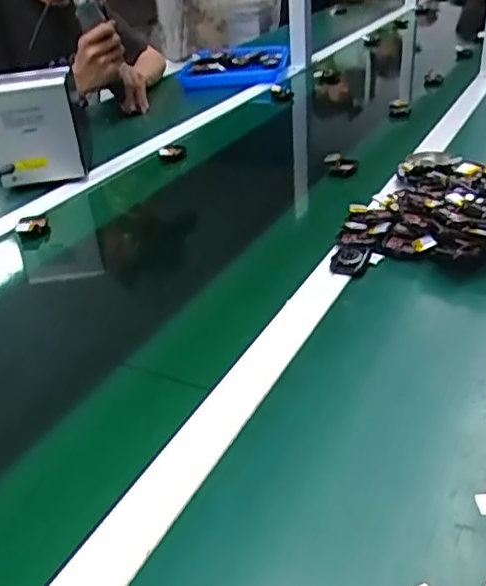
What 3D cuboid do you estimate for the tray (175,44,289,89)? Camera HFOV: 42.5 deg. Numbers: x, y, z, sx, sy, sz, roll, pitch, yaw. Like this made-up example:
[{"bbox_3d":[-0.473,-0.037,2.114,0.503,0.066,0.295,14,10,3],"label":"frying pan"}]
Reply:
[{"bbox_3d":[-0.017,-0.576,1.581,0.258,0.049,0.324,-1,30,7],"label":"tray"}]

